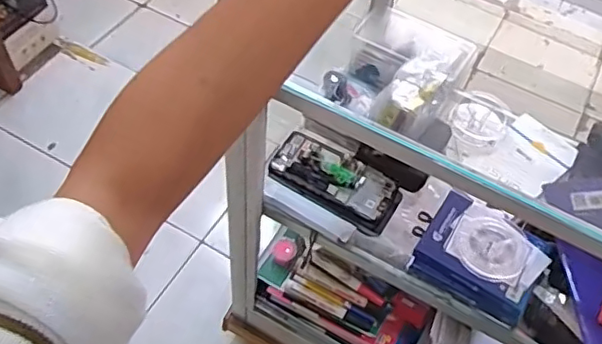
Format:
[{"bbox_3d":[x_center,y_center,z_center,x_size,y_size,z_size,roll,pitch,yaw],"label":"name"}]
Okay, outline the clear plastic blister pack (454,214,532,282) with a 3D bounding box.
[{"bbox_3d":[0.224,0.086,0.683,0.083,0.008,0.085,33,59,17],"label":"clear plastic blister pack"}]

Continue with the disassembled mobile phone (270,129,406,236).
[{"bbox_3d":[0.043,0.010,0.741,0.163,0.022,0.077,27,57,13],"label":"disassembled mobile phone"}]

